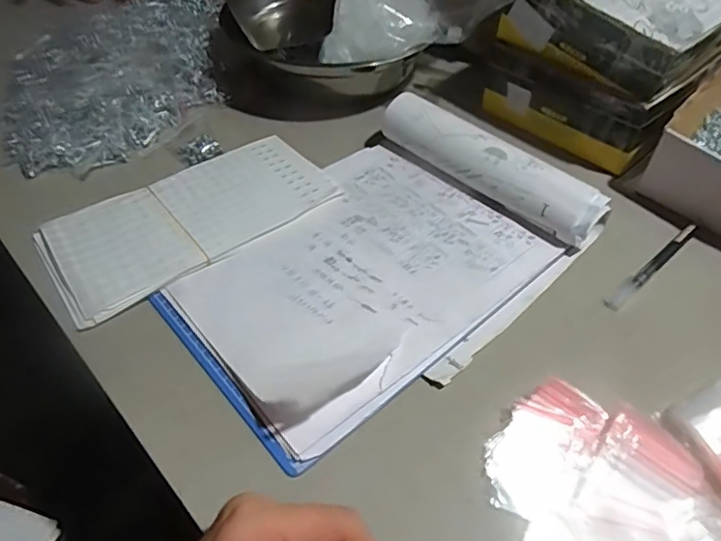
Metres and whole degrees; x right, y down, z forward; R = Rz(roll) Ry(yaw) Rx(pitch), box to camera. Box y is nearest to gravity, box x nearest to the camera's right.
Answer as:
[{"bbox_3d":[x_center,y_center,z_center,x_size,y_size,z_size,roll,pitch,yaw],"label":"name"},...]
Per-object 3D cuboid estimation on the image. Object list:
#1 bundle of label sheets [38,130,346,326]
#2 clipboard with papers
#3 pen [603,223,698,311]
[{"bbox_3d":[-0.150,-0.052,0.487,0.241,0.009,0.136,-31,56,-26],"label":"bundle of label sheets"},{"bbox_3d":[0.013,-0.023,0.441,0.318,0.053,0.229,-34,57,-28],"label":"clipboard with papers"},{"bbox_3d":[0.242,-0.005,0.455,0.126,0.012,0.012,-31,56,-26],"label":"pen"}]

